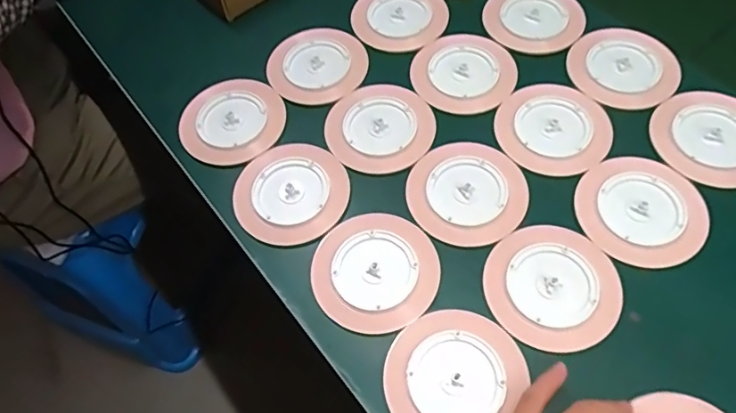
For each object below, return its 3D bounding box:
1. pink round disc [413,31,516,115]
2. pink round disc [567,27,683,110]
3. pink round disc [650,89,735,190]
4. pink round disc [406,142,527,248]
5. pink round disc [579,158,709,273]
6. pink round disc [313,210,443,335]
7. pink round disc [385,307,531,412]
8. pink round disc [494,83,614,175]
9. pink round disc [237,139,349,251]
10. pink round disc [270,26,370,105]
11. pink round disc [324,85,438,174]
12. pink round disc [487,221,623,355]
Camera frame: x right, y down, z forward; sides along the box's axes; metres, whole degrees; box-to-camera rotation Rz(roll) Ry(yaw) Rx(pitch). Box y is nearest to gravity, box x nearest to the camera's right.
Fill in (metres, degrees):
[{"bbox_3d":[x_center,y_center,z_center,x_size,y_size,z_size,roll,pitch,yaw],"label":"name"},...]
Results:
[{"bbox_3d":[0.092,-0.136,0.533,0.099,0.004,0.103,-2,59,3],"label":"pink round disc"},{"bbox_3d":[0.245,-0.135,0.520,0.098,0.007,0.093,-2,59,3],"label":"pink round disc"},{"bbox_3d":[0.301,-0.062,0.473,0.096,0.010,0.097,-2,59,3],"label":"pink round disc"},{"bbox_3d":[0.084,-0.013,0.463,0.097,0.004,0.099,-2,59,3],"label":"pink round disc"},{"bbox_3d":[0.223,0.001,0.442,0.097,0.004,0.096,-2,59,3],"label":"pink round disc"},{"bbox_3d":[0.005,0.049,0.434,0.097,0.004,0.101,-2,59,3],"label":"pink round disc"},{"bbox_3d":[0.059,0.121,0.389,0.089,0.006,0.098,33,67,21],"label":"pink round disc"},{"bbox_3d":[0.167,-0.073,0.492,0.097,0.004,0.102,-2,59,3],"label":"pink round disc"},{"bbox_3d":[-0.067,-0.014,0.476,0.096,0.005,0.100,-2,59,3],"label":"pink round disc"},{"bbox_3d":[-0.053,-0.147,0.554,0.098,0.004,0.099,-2,59,3],"label":"pink round disc"},{"bbox_3d":[0.010,-0.076,0.507,0.098,0.004,0.102,-2,59,3],"label":"pink round disc"},{"bbox_3d":[0.141,0.060,0.417,0.096,0.004,0.101,-2,59,3],"label":"pink round disc"}]

